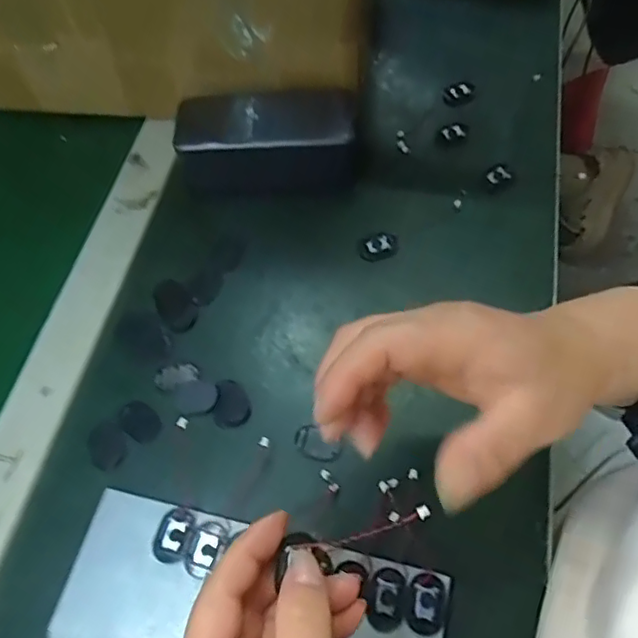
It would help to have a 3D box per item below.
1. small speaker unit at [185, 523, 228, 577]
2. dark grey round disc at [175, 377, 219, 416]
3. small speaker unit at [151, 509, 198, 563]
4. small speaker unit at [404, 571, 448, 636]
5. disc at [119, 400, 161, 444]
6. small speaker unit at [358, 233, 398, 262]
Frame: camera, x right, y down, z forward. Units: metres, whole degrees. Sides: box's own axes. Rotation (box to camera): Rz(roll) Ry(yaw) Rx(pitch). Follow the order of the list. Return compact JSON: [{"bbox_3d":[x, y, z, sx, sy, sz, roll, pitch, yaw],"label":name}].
[{"bbox_3d":[-0.062,0.125,0.311,0.018,0.004,0.027,20,64,13],"label":"small speaker unit"},{"bbox_3d":[-0.077,0.049,0.360,0.027,0.004,0.024,20,64,13],"label":"dark grey round disc"},{"bbox_3d":[-0.080,0.119,0.314,0.021,0.004,0.027,15,63,10],"label":"small speaker unit"},{"bbox_3d":[0.055,0.146,0.294,0.020,0.004,0.028,14,63,9],"label":"small speaker unit"},{"bbox_3d":[-0.111,0.064,0.356,0.028,0.004,0.020,36,69,19],"label":"disc"},{"bbox_3d":[0.042,-0.052,0.404,0.027,0.006,0.018,-23,63,-10],"label":"small speaker unit"}]

